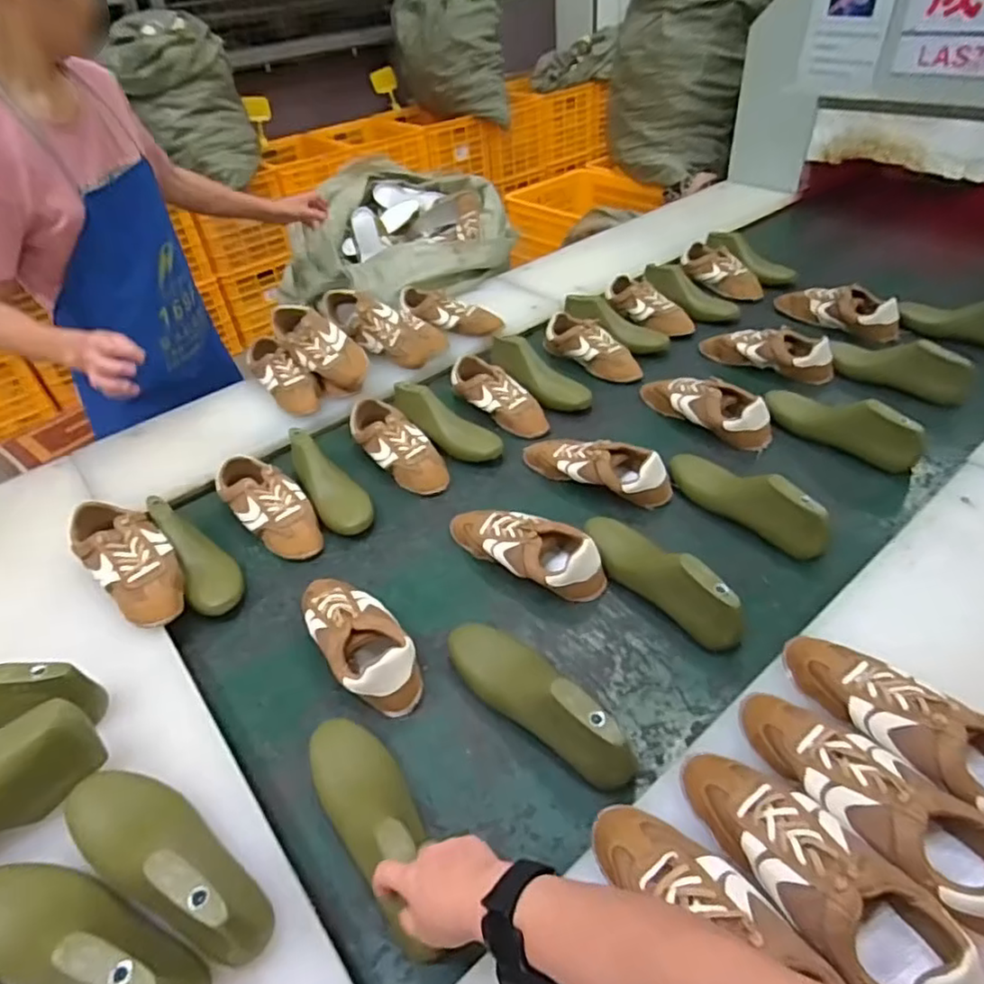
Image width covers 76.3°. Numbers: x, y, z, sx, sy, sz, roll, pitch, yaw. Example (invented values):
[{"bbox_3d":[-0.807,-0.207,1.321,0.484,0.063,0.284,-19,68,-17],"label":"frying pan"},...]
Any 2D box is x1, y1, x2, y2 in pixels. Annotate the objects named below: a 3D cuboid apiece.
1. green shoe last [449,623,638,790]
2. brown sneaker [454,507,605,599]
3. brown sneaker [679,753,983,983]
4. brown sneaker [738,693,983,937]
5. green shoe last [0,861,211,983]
[{"bbox_3d":[0.053,0.224,0.700,0.090,0.092,0.251,-35,49,-28],"label":"green shoe last"},{"bbox_3d":[0.042,0.076,0.879,0.251,0.070,0.086,20,48,27],"label":"brown sneaker"},{"bbox_3d":[0.255,0.309,0.521,0.092,0.083,0.230,-30,47,-24],"label":"brown sneaker"},{"bbox_3d":[0.337,0.270,0.558,0.097,0.080,0.251,-31,47,-25],"label":"brown sneaker"},{"bbox_3d":[-0.353,0.360,0.513,0.256,0.074,0.081,10,45,18],"label":"green shoe last"}]

